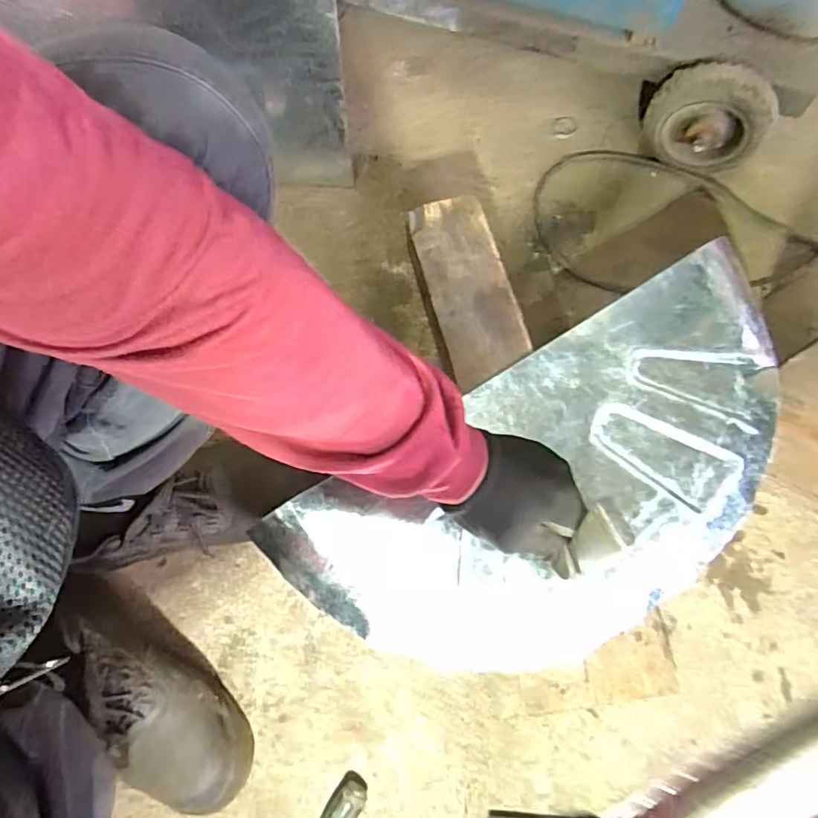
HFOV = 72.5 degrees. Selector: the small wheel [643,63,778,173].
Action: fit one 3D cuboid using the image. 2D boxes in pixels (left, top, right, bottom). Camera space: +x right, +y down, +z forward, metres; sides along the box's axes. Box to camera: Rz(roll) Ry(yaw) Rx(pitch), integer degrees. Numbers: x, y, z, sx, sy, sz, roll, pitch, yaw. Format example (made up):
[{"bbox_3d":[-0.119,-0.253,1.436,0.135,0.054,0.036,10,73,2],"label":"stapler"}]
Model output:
[{"bbox_3d":[0.361,-0.349,0.688,0.140,0.141,0.039,28,75,12],"label":"small wheel"}]

